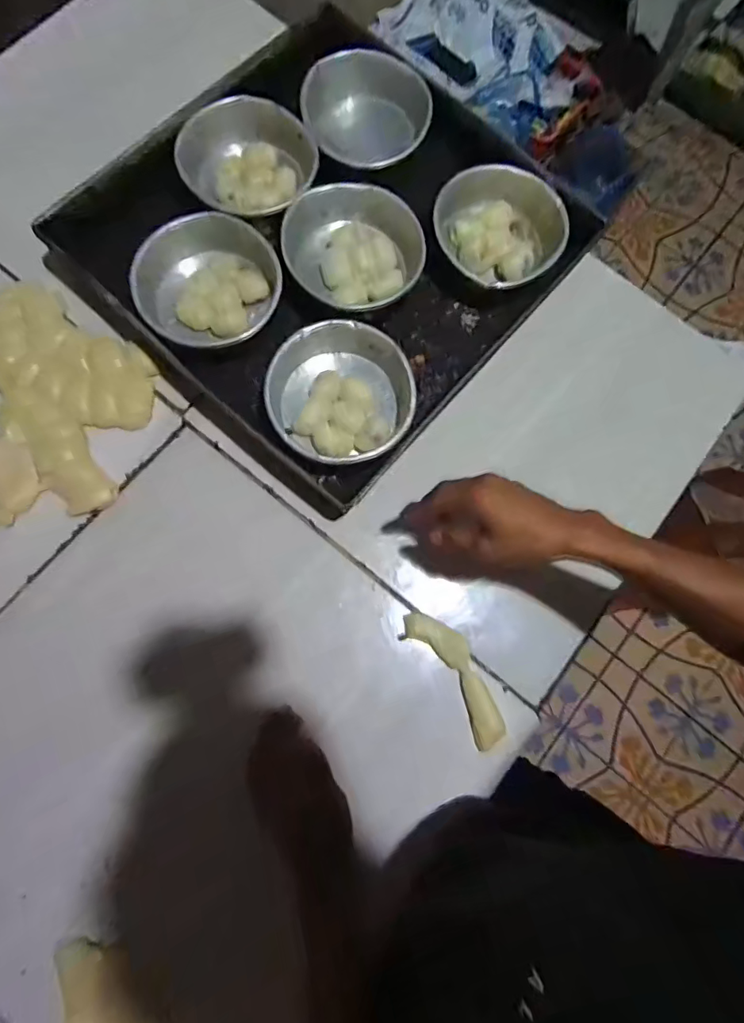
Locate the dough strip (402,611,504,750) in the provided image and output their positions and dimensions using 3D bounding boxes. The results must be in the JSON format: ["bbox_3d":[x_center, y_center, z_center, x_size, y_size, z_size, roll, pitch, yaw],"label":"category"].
[{"bbox_3d":[0.087,0.165,0.508,0.046,0.014,0.145,-27,79,-8],"label":"dough strip"}]

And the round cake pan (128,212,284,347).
[{"bbox_3d":[-0.177,-0.246,0.550,0.150,0.055,0.140,0,77,-2],"label":"round cake pan"}]

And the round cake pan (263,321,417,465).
[{"bbox_3d":[-0.033,-0.123,0.547,0.150,0.065,0.155,0,77,-2],"label":"round cake pan"}]

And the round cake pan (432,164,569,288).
[{"bbox_3d":[0.151,-0.336,0.596,0.148,0.059,0.137,0,77,-2],"label":"round cake pan"}]

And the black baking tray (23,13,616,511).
[{"bbox_3d":[-0.043,-0.307,0.575,0.428,0.071,0.472,42,80,-1],"label":"black baking tray"}]

